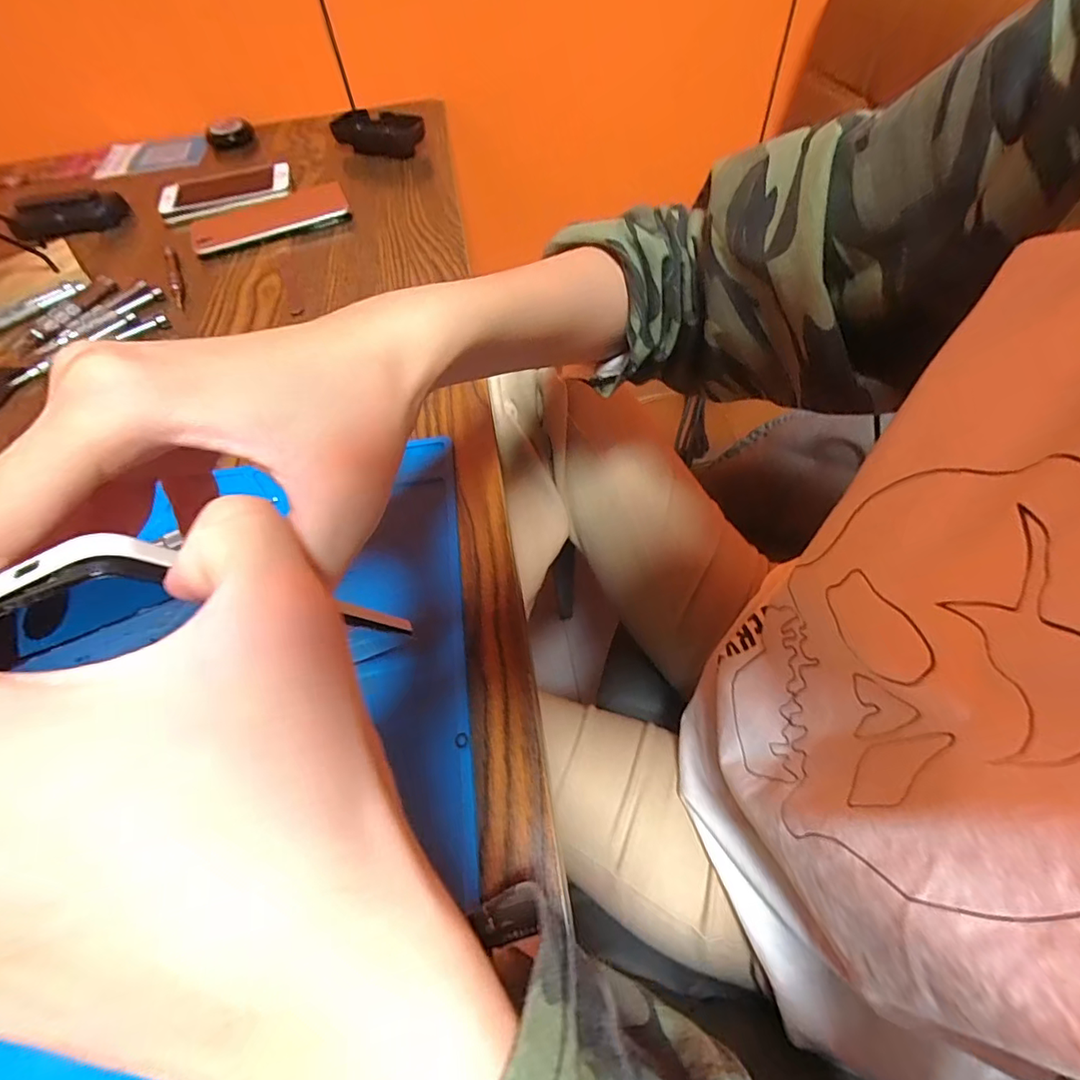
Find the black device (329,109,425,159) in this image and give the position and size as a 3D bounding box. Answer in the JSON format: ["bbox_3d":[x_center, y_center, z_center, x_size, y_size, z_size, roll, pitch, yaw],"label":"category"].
[{"bbox_3d":[-0.185,-0.473,0.604,0.093,0.029,0.067,26,62,21],"label":"black device"}]

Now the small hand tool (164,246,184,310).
[{"bbox_3d":[-0.331,-0.240,0.474,0.011,0.006,0.105,-25,59,-12],"label":"small hand tool"}]

